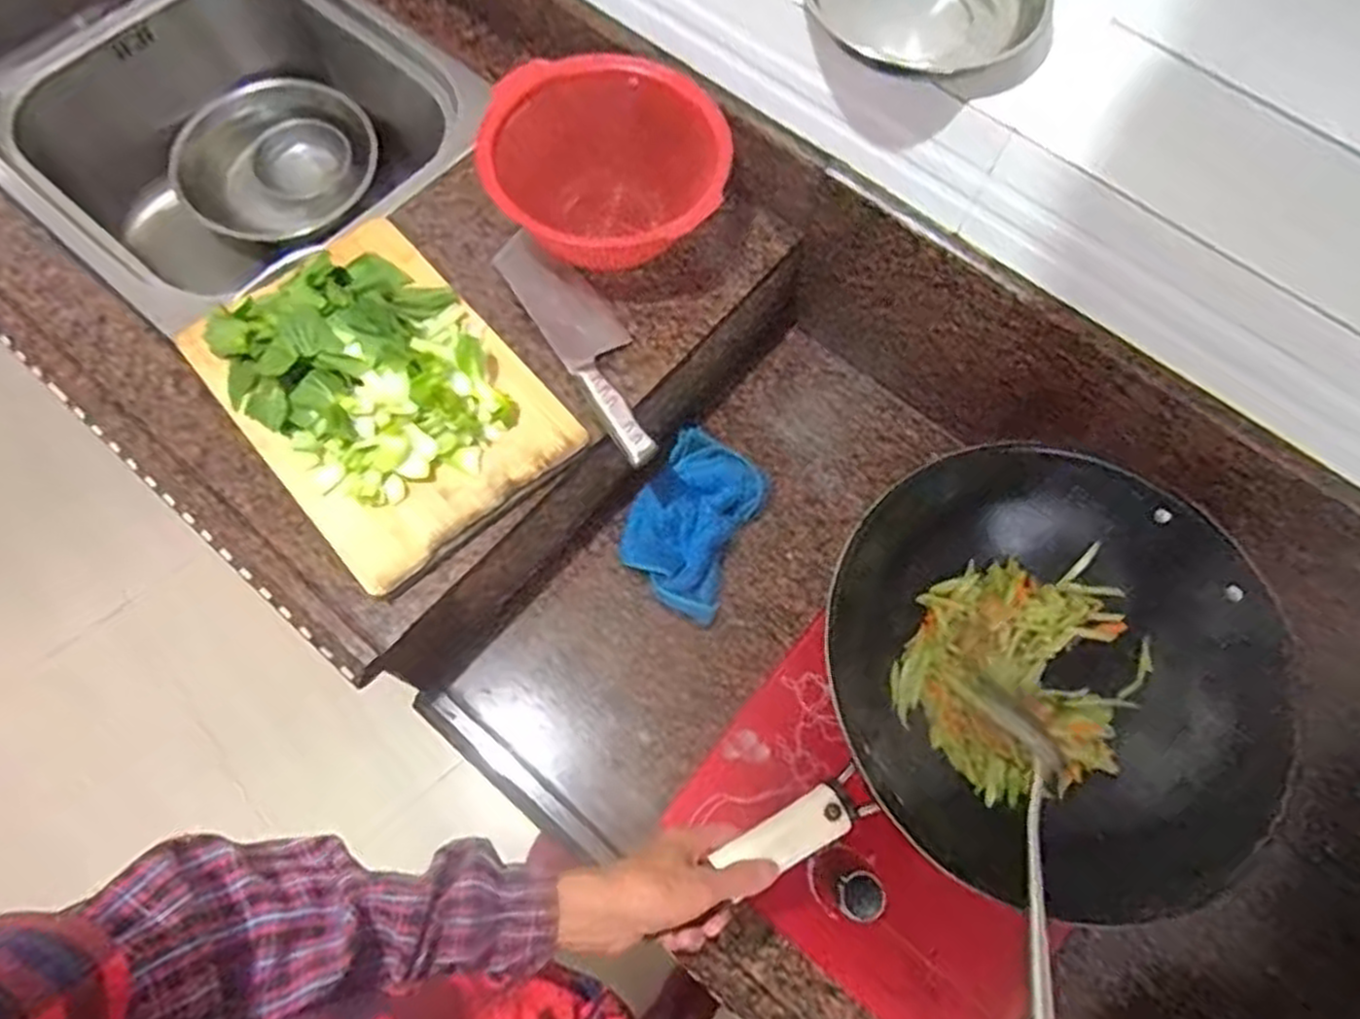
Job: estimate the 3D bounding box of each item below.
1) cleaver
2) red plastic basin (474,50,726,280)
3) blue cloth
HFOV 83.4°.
[{"bbox_3d":[-0.082,-0.155,0.684,0.067,0.023,0.258,-30,73,-13],"label":"cleaver"},{"bbox_3d":[-0.065,-0.314,0.700,0.209,0.093,0.189,5,69,0],"label":"red plastic basin"},{"bbox_3d":[0.014,0.006,0.756,0.112,0.043,0.176,24,70,7],"label":"blue cloth"}]

